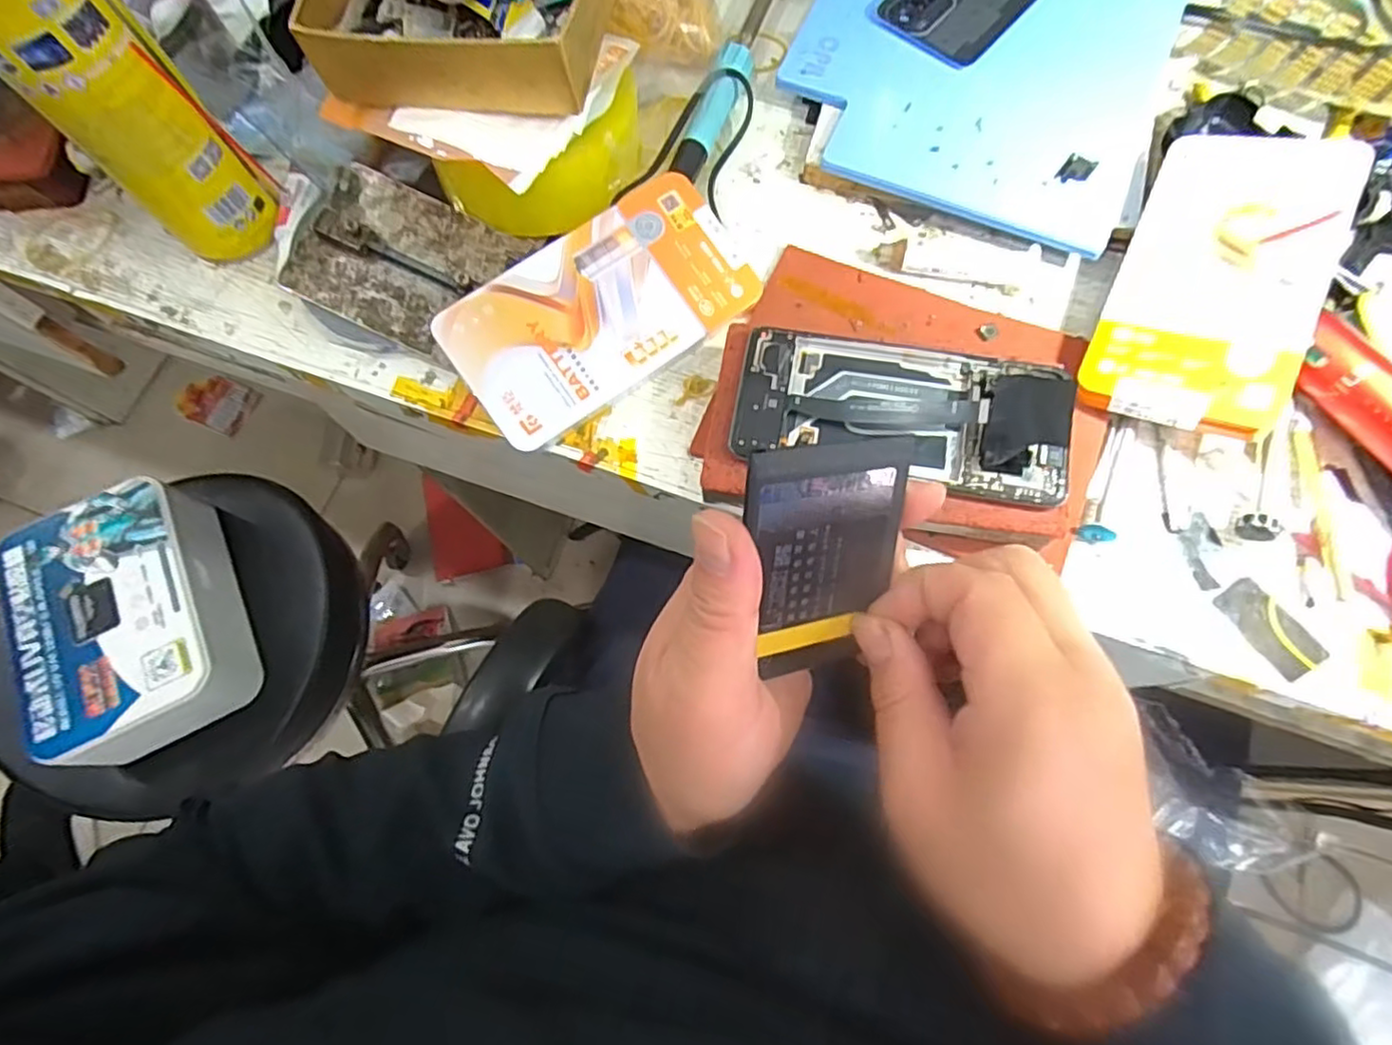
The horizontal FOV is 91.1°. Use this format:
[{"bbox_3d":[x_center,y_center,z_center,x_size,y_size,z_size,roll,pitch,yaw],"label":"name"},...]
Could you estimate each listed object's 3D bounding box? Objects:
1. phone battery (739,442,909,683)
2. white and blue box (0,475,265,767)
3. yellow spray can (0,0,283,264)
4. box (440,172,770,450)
[{"bbox_3d":[0.043,0.014,0.234,0.061,0.004,0.084,-8,115,-25],"label":"phone battery"},{"bbox_3d":[-0.514,0.089,0.619,0.158,0.078,0.218,-29,73,-7],"label":"white and blue box"},{"bbox_3d":[-0.287,-0.215,0.332,0.051,0.219,0.055,-1,72,2],"label":"yellow spray can"},{"bbox_3d":[-0.052,-0.119,0.382,0.167,0.009,0.089,-36,92,-10],"label":"box"}]

